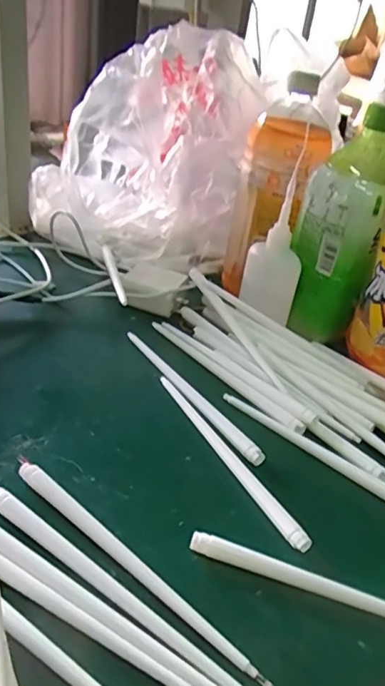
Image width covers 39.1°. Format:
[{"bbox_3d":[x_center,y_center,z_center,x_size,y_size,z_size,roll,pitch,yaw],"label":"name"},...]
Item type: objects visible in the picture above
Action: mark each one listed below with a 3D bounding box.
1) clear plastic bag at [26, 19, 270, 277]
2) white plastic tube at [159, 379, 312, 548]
[{"bbox_3d":[-0.053,-0.214,0.610,0.228,0.207,0.235,14,33,6],"label":"clear plastic bag"},{"bbox_3d":[0.022,0.076,0.391,0.013,0.013,0.181,-11,39,-29],"label":"white plastic tube"}]

